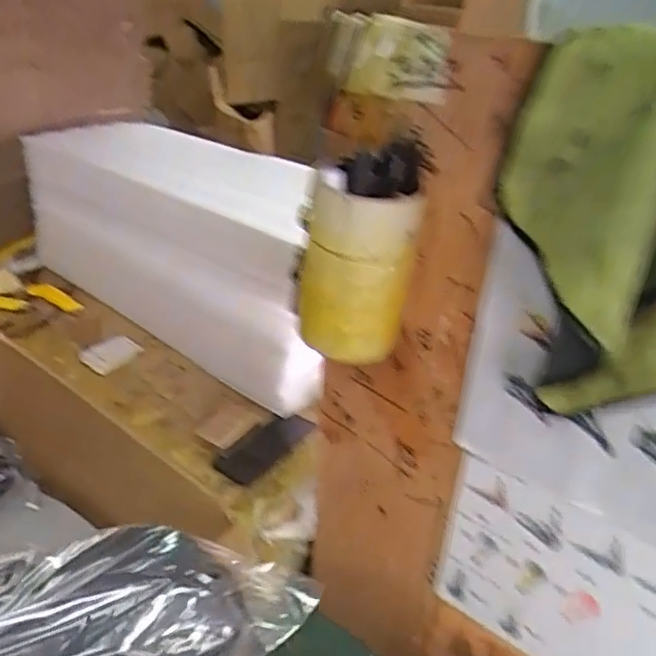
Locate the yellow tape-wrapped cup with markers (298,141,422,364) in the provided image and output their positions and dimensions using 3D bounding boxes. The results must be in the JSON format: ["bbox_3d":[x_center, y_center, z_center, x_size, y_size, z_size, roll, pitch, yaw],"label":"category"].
[{"bbox_3d":[0.021,-0.055,0.459,0.081,0.158,0.072,3,32,1],"label":"yellow tape-wrapped cup with markers"}]

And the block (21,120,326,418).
[{"bbox_3d":[-0.274,-0.176,1.208,0.801,0.306,0.258,25,39,33],"label":"block"}]

